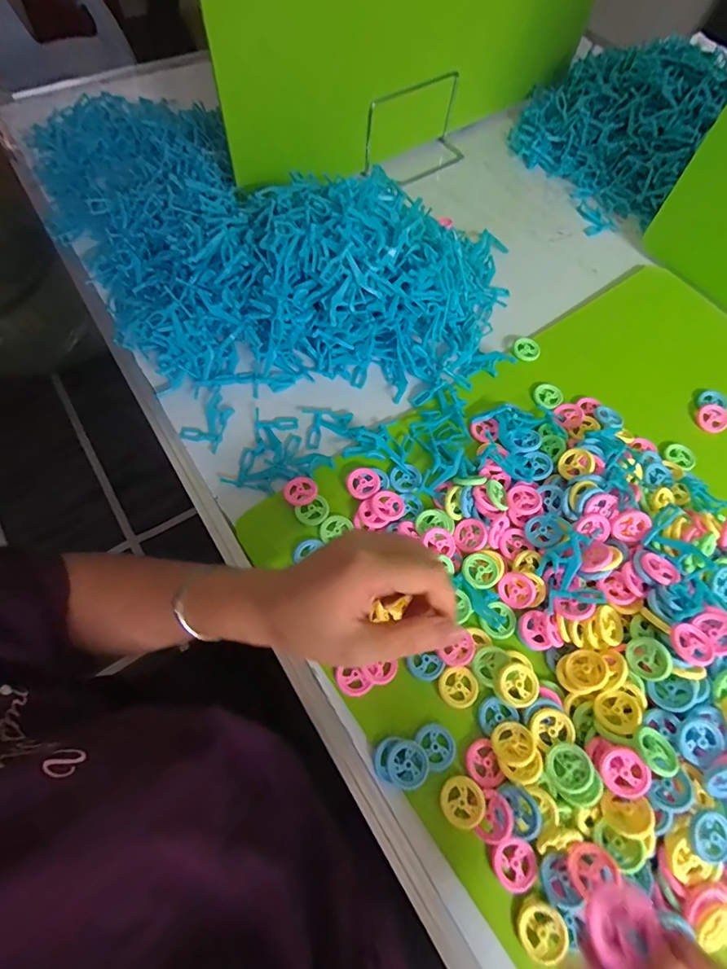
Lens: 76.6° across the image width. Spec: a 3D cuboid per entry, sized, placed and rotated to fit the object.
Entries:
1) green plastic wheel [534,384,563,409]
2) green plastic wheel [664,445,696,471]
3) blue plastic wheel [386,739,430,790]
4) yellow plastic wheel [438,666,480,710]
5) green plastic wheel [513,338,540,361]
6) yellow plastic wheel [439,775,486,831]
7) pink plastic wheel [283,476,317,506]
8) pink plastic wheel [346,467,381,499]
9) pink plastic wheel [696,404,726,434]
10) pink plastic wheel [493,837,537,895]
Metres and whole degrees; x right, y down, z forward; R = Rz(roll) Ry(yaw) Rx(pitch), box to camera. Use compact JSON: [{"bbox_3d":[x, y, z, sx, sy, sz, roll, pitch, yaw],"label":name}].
[{"bbox_3d":[0.192,-0.092,0.478,0.028,0.006,0.026,2,64,-4],"label":"green plastic wheel"},{"bbox_3d":[0.312,-0.028,0.452,0.028,0.004,0.025,42,68,14],"label":"green plastic wheel"},{"bbox_3d":[0.031,0.198,0.325,0.028,0.007,0.029,2,64,-4],"label":"blue plastic wheel"},{"bbox_3d":[0.073,0.155,0.350,0.029,0.004,0.029,2,64,-4],"label":"yellow plastic wheel"},{"bbox_3d":[0.177,-0.146,0.500,0.031,0.007,0.029,2,64,-4],"label":"green plastic wheel"},{"bbox_3d":[0.068,0.219,0.316,0.029,0.004,0.029,-7,61,12],"label":"yellow plastic wheel"},{"bbox_3d":[-0.057,0.006,0.418,0.030,0.007,0.030,2,64,-4],"label":"pink plastic wheel"},{"bbox_3d":[0.001,-0.001,0.421,0.029,0.007,0.032,37,66,12],"label":"pink plastic wheel"},{"bbox_3d":[0.357,-0.068,0.471,0.029,0.006,0.029,-1,83,11],"label":"pink plastic wheel"},{"bbox_3d":[0.101,0.254,0.308,0.029,0.006,0.030,2,64,-4],"label":"pink plastic wheel"}]

